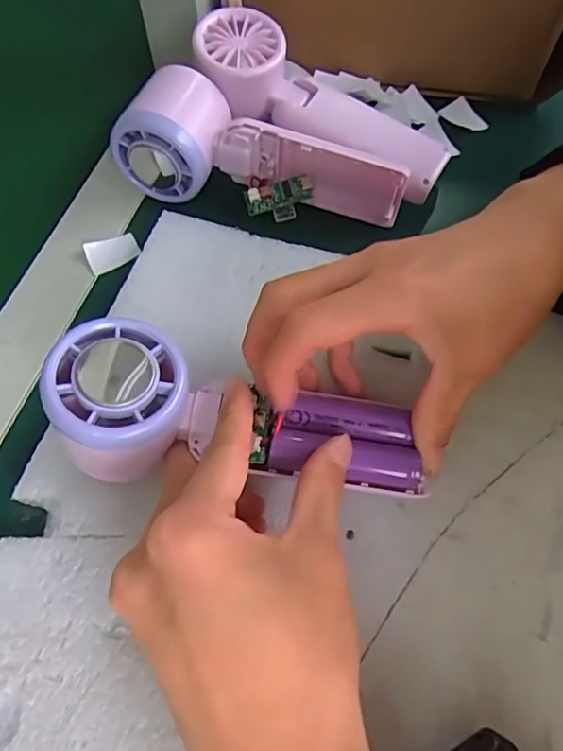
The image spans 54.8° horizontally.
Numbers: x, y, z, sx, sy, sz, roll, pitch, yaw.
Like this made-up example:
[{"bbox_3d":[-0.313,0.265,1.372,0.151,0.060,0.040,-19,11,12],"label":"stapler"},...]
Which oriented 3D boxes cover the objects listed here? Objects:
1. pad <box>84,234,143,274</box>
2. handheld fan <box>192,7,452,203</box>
[{"bbox_3d":[-0.099,-0.072,0.318,0.030,0.007,0.022,-21,69,-12],"label":"pad"},{"bbox_3d":[0.023,-0.161,0.328,0.162,0.036,0.051,28,65,-3],"label":"handheld fan"}]

